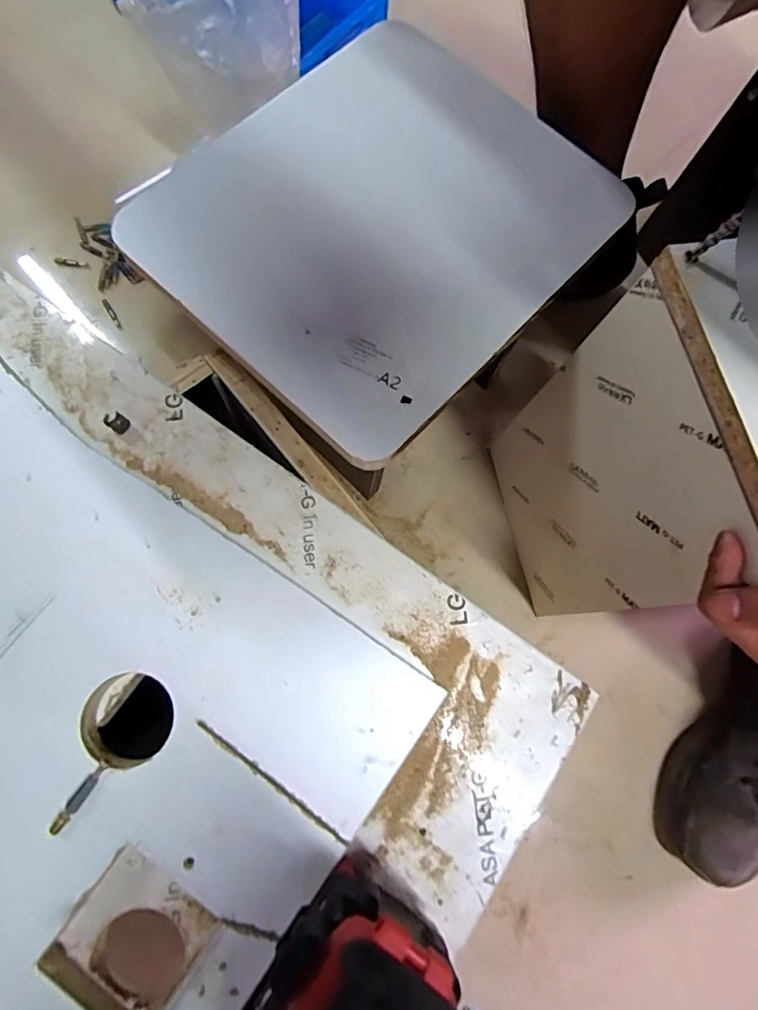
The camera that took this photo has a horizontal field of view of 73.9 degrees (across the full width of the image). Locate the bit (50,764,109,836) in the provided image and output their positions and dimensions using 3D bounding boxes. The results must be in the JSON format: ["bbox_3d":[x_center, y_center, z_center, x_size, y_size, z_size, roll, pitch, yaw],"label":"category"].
[{"bbox_3d":[-0.160,0.155,0.267,0.007,0.004,0.038,35,78,7],"label":"bit"}]

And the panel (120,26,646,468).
[{"bbox_3d":[0.003,-0.213,0.370,0.261,0.015,0.305,44,77,7],"label":"panel"}]

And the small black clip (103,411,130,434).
[{"bbox_3d":[-0.177,-0.057,0.338,0.017,0.007,0.012,35,78,7],"label":"small black clip"}]

